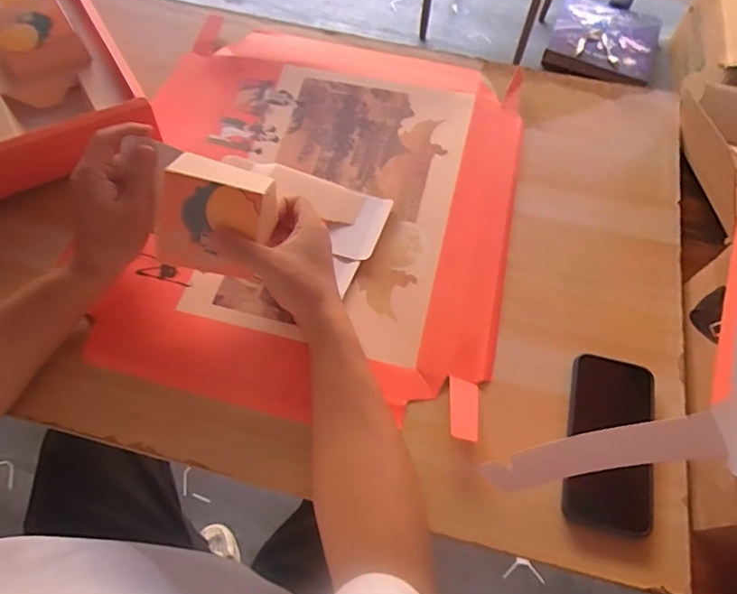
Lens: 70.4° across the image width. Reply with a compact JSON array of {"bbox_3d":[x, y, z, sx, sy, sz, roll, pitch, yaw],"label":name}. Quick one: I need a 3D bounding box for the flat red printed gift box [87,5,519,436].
[{"bbox_3d":[-0.060,-0.117,0.593,0.448,0.036,0.491,9,62,2],"label":"flat red printed gift box"}]

